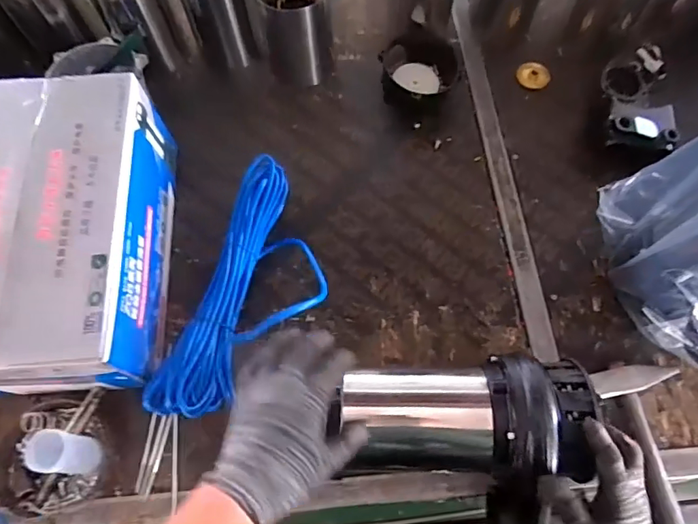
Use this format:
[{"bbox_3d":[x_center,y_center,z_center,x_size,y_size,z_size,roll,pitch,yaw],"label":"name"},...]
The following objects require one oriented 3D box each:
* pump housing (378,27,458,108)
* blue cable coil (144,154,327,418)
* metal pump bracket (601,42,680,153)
[{"bbox_3d":[0.121,-0.330,0.849,0.149,0.074,0.127,-34,71,-12],"label":"pump housing"},{"bbox_3d":[-0.128,0.038,0.676,0.168,0.112,0.384,17,69,8],"label":"blue cable coil"},{"bbox_3d":[0.481,-0.282,0.815,0.119,0.065,0.251,13,68,6],"label":"metal pump bracket"}]

